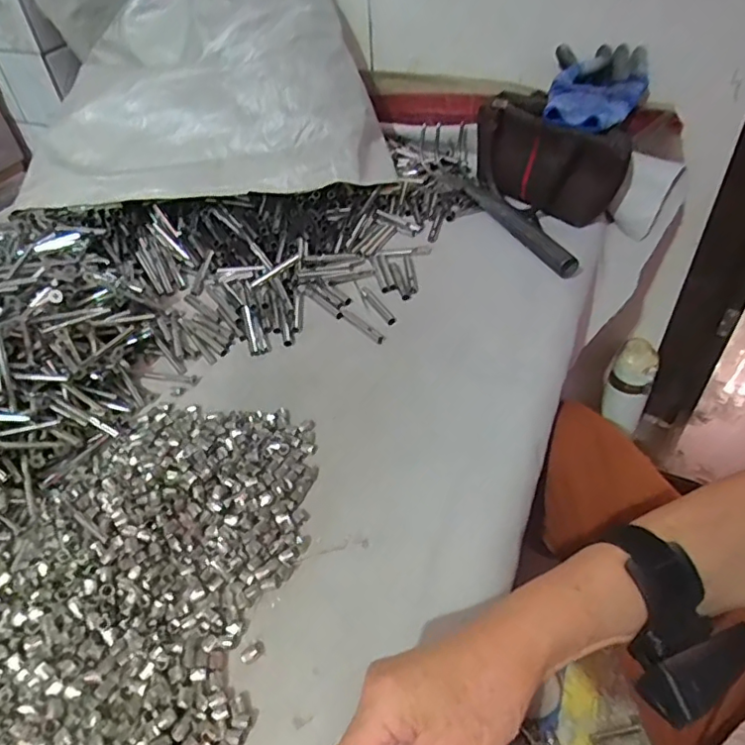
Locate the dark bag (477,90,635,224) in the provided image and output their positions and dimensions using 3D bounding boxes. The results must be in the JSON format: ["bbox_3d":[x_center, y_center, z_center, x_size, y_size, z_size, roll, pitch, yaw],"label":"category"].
[{"bbox_3d":[0.229,-0.275,0.737,0.069,0.109,0.197,-36,54,-25],"label":"dark bag"}]

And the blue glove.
[{"bbox_3d":[0.277,-0.348,0.705,0.116,0.059,0.141,11,49,14],"label":"blue glove"}]

